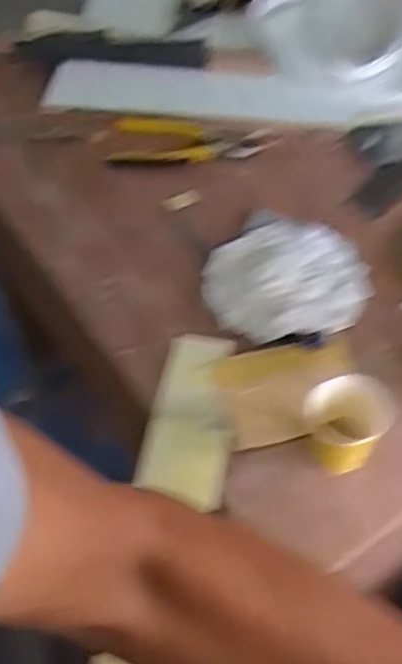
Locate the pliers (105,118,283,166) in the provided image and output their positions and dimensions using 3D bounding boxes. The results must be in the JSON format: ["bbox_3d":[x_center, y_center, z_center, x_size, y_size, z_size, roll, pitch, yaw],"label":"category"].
[{"bbox_3d":[-0.011,-0.277,1.011,0.235,0.028,0.087,-6,54,-1],"label":"pliers"}]

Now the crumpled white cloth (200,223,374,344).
[{"bbox_3d":[0.102,-0.065,0.837,0.193,0.026,0.164,-3,54,2],"label":"crumpled white cloth"}]

